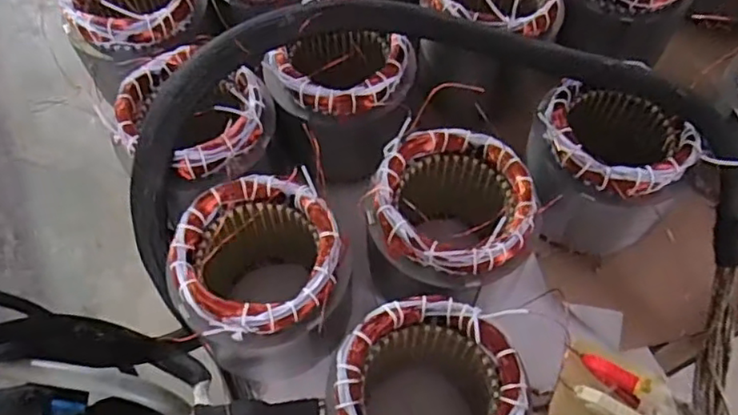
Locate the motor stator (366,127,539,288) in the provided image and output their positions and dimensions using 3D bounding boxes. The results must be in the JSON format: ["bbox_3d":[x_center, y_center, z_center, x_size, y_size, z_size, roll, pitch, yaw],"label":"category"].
[{"bbox_3d":[0.073,0.021,0.599,0.142,0.166,0.148,1,63,-2],"label":"motor stator"}]

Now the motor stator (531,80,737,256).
[{"bbox_3d":[0.232,-0.043,0.620,0.138,0.137,0.152,-31,68,-16],"label":"motor stator"}]

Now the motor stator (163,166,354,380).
[{"bbox_3d":[-0.096,0.072,0.575,0.139,0.168,0.141,1,63,-2],"label":"motor stator"}]

